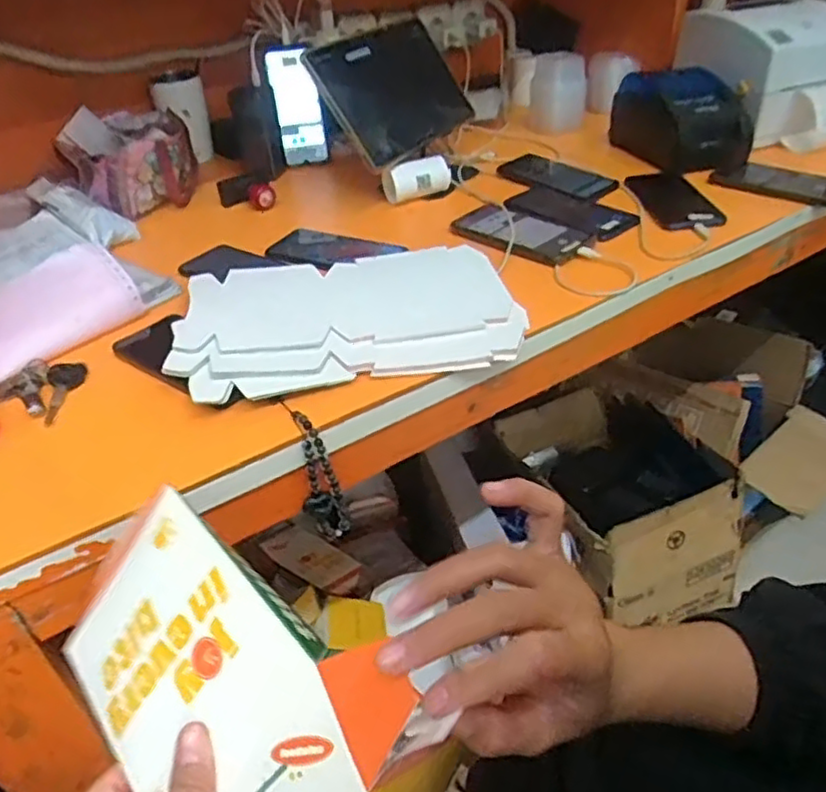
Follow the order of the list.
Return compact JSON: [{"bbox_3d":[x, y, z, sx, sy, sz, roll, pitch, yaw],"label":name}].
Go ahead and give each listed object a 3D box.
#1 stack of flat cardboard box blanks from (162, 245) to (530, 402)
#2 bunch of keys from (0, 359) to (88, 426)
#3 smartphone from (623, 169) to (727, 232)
[{"bbox_3d":[-0.065,-0.084,0.663,0.323,0.019,0.240,-6,38,-1],"label":"stack of flat cardboard box blanks"},{"bbox_3d":[-0.340,-0.010,0.600,0.074,0.017,0.072,4,38,11],"label":"bunch of keys"},{"bbox_3d":[0.328,-0.255,0.852,0.081,0.007,0.183,-4,38,1],"label":"smartphone"}]

